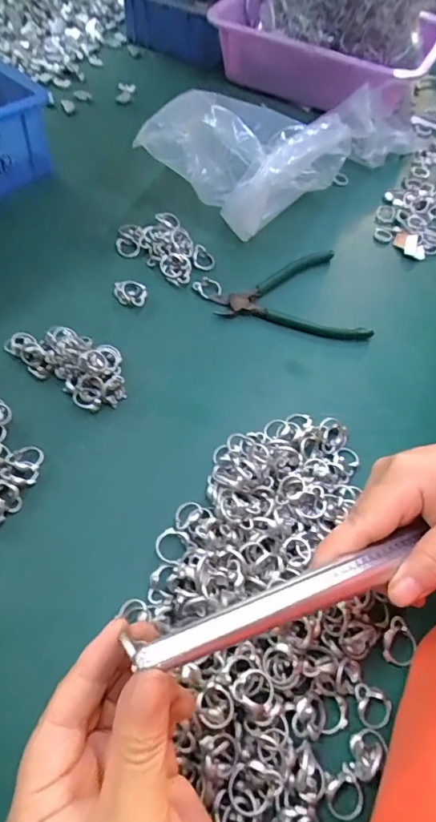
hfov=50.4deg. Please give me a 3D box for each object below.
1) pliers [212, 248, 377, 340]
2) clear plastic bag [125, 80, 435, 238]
[{"bbox_3d":[0.079,-0.124,0.466,0.151,0.010,0.111,13,57,4],"label":"pliers"},{"bbox_3d":[0.087,-0.304,0.530,0.356,0.095,0.132,-33,65,-22],"label":"clear plastic bag"}]

